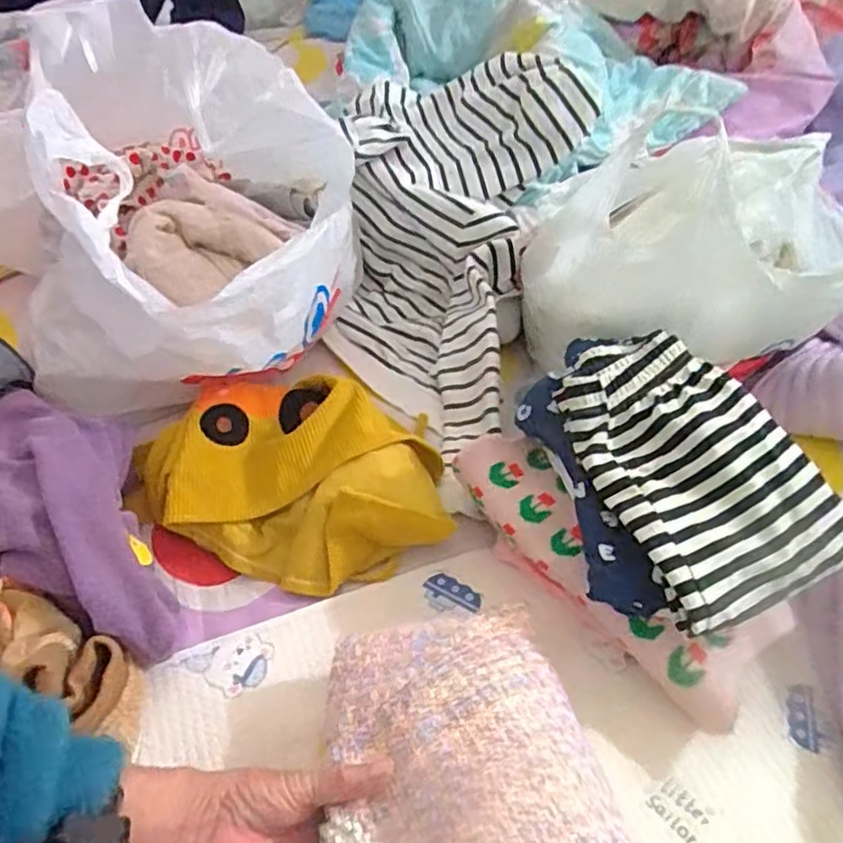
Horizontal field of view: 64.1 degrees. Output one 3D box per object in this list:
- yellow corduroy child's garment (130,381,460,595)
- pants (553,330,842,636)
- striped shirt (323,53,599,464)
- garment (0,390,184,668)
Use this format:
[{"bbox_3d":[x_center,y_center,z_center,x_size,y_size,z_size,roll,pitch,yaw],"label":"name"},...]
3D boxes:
[{"bbox_3d":[-0.111,0.046,0.614,0.278,0.083,0.179,12,47,9],"label":"yellow corduroy child's garment"},{"bbox_3d":[0.204,0.027,0.505,0.152,0.063,0.213,-18,50,-18],"label":"pants"},{"bbox_3d":[0.021,-0.207,0.754,0.275,0.266,0.362,10,47,7],"label":"striped shirt"},{"bbox_3d":[-0.268,0.077,0.529,0.120,0.079,0.253,-29,69,-26],"label":"garment"}]

